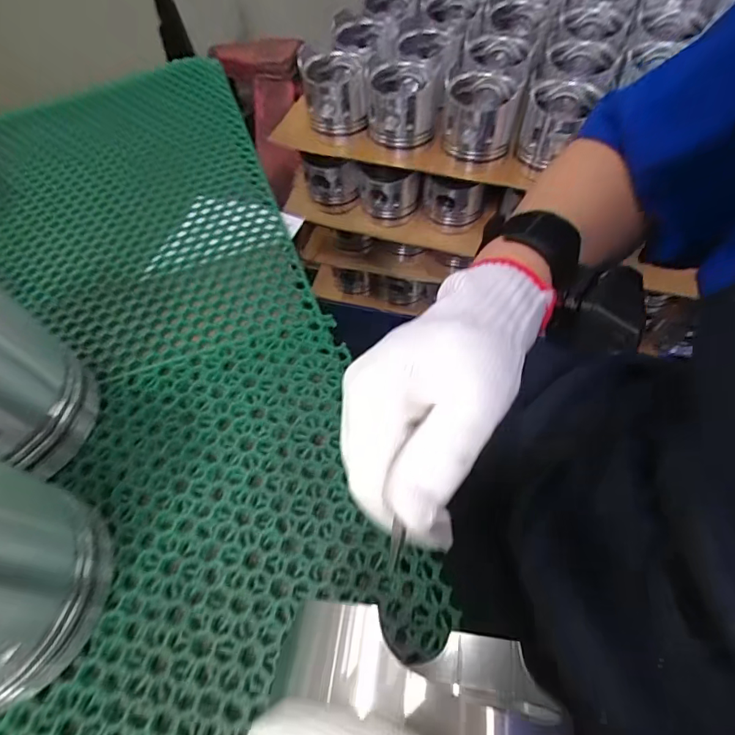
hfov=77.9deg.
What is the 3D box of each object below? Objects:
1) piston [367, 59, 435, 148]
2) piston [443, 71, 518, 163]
[{"bbox_3d":[0.046,-0.390,0.668,0.094,0.082,0.105,-7,59,-1],"label":"piston"},{"bbox_3d":[0.161,-0.362,0.649,0.096,0.080,0.109,13,61,11],"label":"piston"}]

